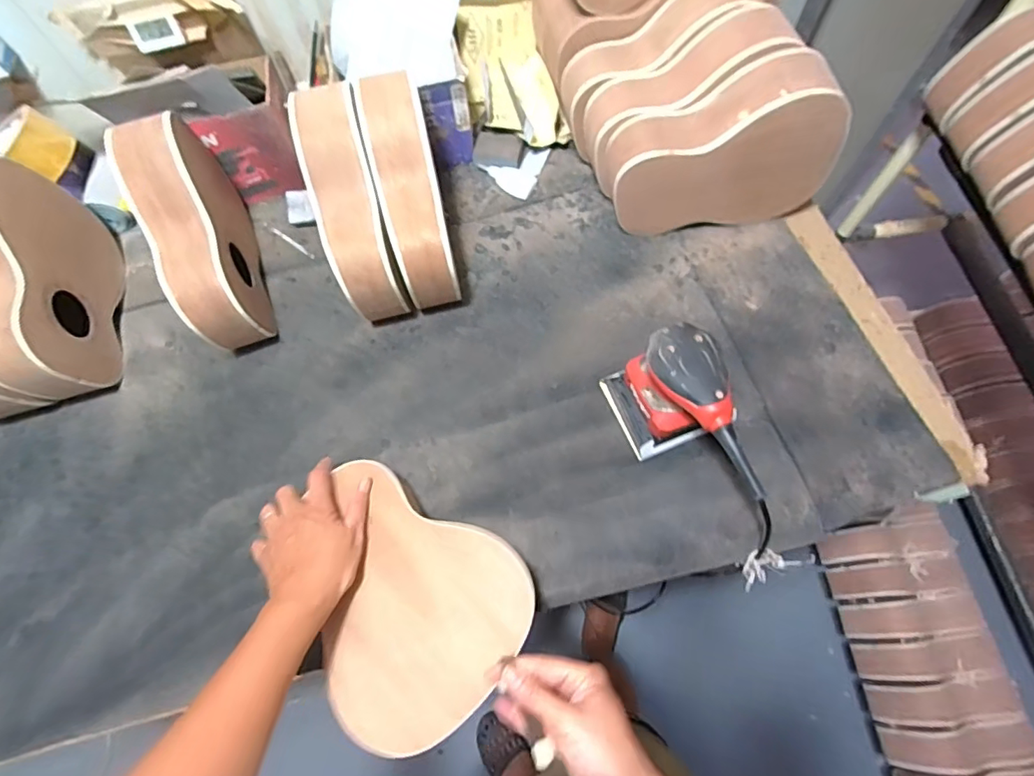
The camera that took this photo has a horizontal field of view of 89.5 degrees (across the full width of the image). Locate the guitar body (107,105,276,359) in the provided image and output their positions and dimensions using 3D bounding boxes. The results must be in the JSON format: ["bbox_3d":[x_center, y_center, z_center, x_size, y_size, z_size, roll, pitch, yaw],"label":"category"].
[{"bbox_3d":[-0.384,-0.175,0.639,0.080,0.212,0.254,-21,68,-7],"label":"guitar body"}]

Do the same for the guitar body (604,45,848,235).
[{"bbox_3d":[0.249,-0.282,0.647,0.262,0.211,0.074,-7,65,0],"label":"guitar body"}]

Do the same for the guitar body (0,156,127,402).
[{"bbox_3d":[-0.581,-0.123,0.626,0.077,0.211,0.268,-15,65,-4],"label":"guitar body"}]

